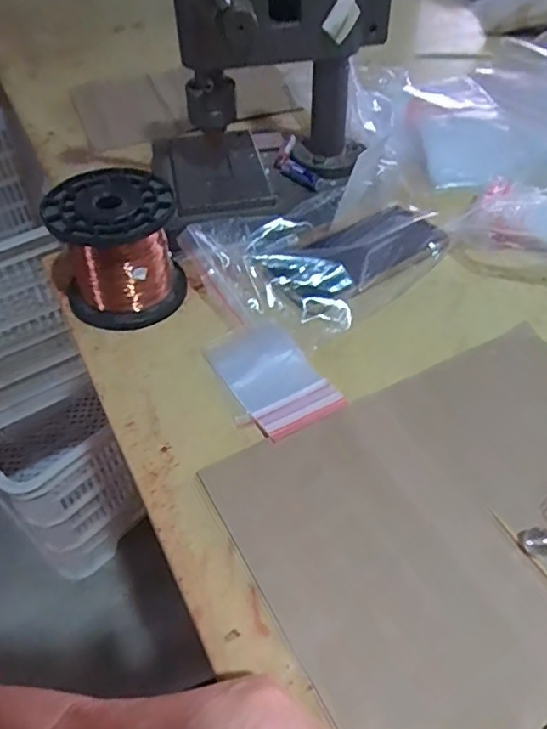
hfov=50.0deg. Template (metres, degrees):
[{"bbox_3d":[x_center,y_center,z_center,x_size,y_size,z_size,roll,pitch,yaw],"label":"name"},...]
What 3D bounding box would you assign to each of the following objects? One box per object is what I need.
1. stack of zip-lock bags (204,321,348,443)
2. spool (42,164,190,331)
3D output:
[{"bbox_3d":[-0.003,0.008,0.423,0.068,0.005,0.104,-23,50,-19],"label":"stack of zip-lock bags"},{"bbox_3d":[-0.124,-0.094,0.471,0.092,0.090,0.093,-14,47,-12],"label":"spool"}]

